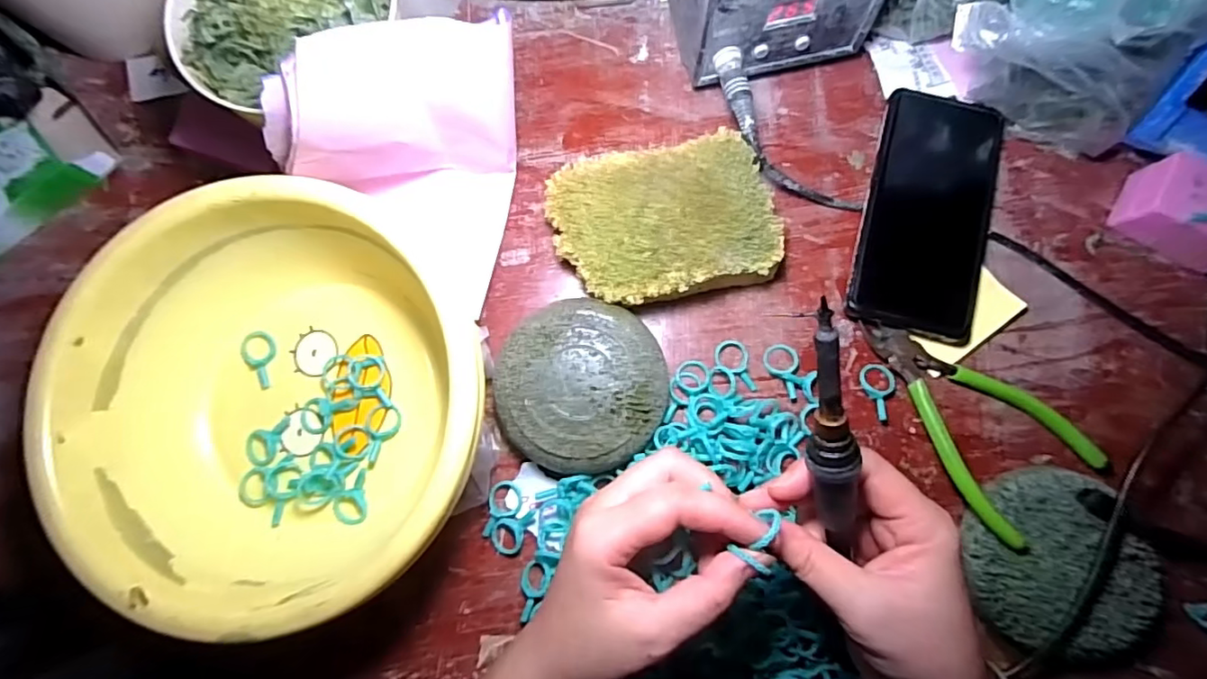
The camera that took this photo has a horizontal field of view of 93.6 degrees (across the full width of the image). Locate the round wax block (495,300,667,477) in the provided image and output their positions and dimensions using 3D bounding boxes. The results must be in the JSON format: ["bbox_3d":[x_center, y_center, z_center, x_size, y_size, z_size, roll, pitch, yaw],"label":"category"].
[{"bbox_3d":[-0.013,0.028,0.352,0.100,0.035,0.102,0,82,2],"label":"round wax block"}]

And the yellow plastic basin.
[{"bbox_3d":[-0.176,0.036,0.326,0.211,0.090,0.218,0,82,2],"label":"yellow plastic basin"}]

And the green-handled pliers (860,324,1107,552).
[{"bbox_3d":[0.224,0.043,0.347,0.086,0.032,0.147,-39,82,-4],"label":"green-handled pliers"}]

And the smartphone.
[{"bbox_3d":[0.217,-0.084,0.374,0.085,0.017,0.166,16,82,4],"label":"smartphone"}]

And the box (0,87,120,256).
[{"bbox_3d":[-0.397,-0.105,0.379,0.120,0.033,0.063,-43,83,-5],"label":"box"}]

